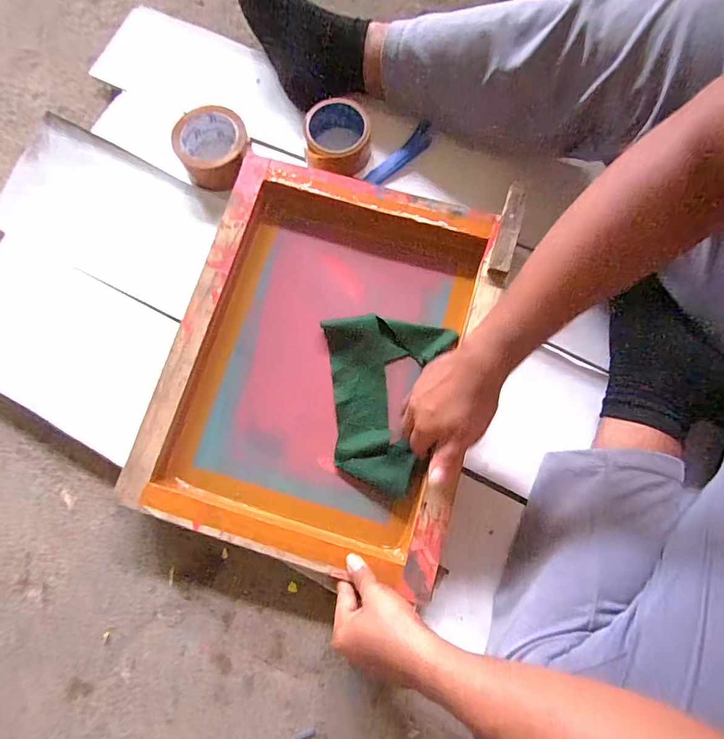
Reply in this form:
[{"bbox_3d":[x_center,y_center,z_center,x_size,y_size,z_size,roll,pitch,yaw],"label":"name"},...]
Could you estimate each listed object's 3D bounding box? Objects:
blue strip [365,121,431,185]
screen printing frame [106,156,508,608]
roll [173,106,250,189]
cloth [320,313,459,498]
[{"bbox_3d":[0.055,-0.303,0.612,0.030,0.018,0.121,45,83,-10],"label":"blue strip"},{"bbox_3d":[-0.042,-0.014,0.536,0.369,0.059,0.462,16,80,4],"label":"screen printing frame"},{"bbox_3d":[-0.208,-0.308,0.587,0.094,0.054,0.106,5,79,1],"label":"roll"},{"bbox_3d":[0.012,0.030,0.531,0.150,0.018,0.206,16,80,4],"label":"cloth"}]

